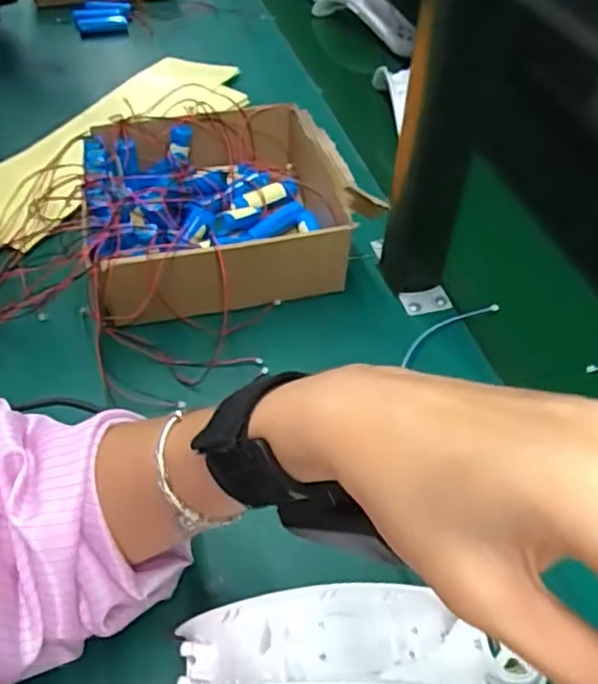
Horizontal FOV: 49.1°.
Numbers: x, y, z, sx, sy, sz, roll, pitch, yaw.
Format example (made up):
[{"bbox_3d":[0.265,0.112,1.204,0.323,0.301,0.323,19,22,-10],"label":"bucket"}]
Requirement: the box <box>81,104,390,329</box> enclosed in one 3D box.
[{"bbox_3d":[-0.066,-0.121,0.577,0.223,0.074,0.202,-10,48,-10],"label":"box"}]

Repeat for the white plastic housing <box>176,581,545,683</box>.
[{"bbox_3d":[0.028,0.162,0.348,0.180,0.046,0.051,-1,47,-1],"label":"white plastic housing"}]

